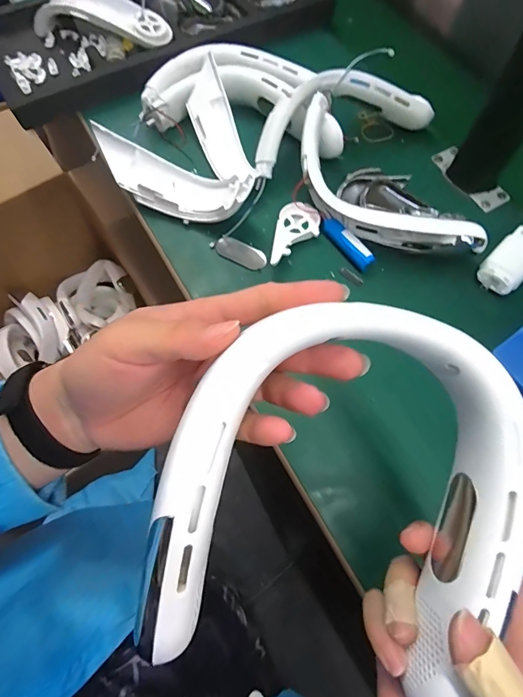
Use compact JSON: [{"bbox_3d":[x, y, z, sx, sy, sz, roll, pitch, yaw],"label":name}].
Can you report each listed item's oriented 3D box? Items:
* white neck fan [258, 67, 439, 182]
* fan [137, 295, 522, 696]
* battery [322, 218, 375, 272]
[{"bbox_3d":[0.091,-0.254,0.425,0.221,0.070,0.050,-23,69,-9],"label":"white neck fan"},{"bbox_3d":[0.047,0.074,0.202,0.191,0.040,0.191,11,92,-7],"label":"fan"},{"bbox_3d":[0.090,-0.109,0.406,0.064,0.011,0.015,44,73,-2],"label":"battery"}]

